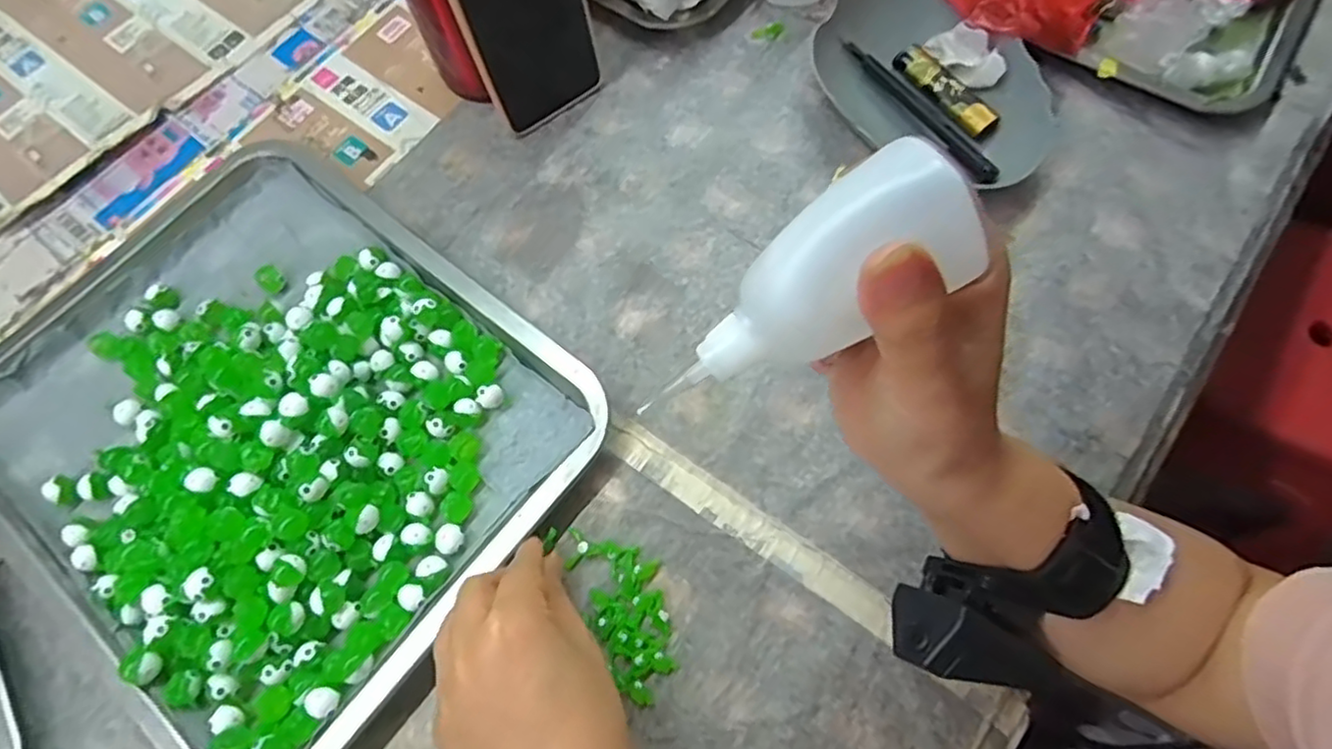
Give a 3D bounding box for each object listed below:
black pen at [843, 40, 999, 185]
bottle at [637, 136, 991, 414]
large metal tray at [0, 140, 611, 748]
[{"bbox_3d":[0.161,-0.172,0.420,0.014,0.009,0.137,-30,70,-9],"label":"black pen"},{"bbox_3d":[0.038,-0.020,0.178,0.094,0.028,0.031,-38,69,19],"label":"bottle"},{"bbox_3d":[-0.222,0.020,0.358,0.313,0.033,0.258,38,74,16],"label":"large metal tray"}]

